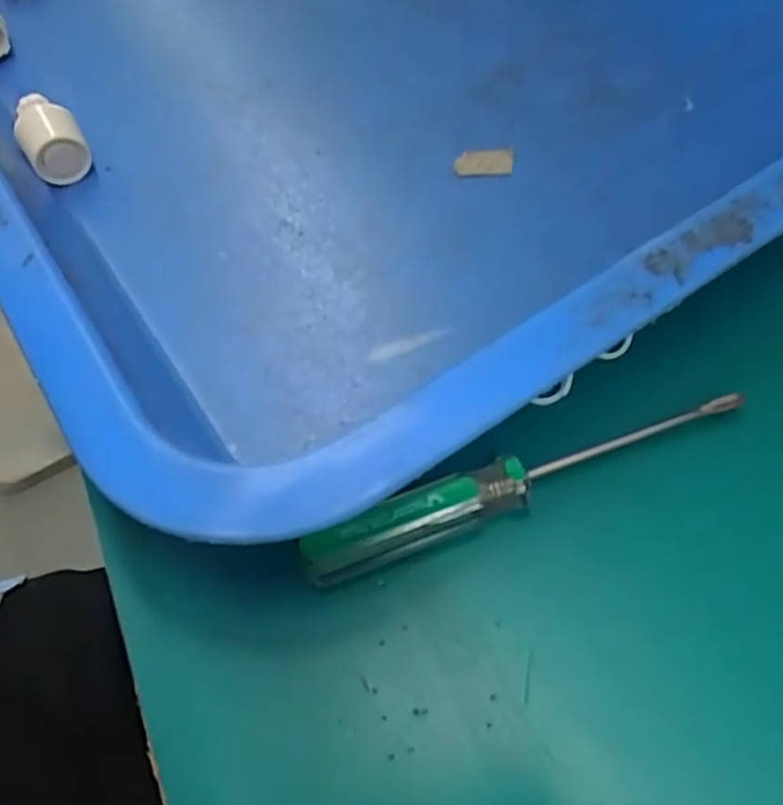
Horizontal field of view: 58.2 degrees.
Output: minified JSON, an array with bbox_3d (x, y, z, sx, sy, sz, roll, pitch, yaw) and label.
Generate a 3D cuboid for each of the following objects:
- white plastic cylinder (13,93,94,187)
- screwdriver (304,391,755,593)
[{"bbox_3d":[-0.121,-0.093,0.251,0.019,0.022,0.027,-27,60,-13],"label":"white plastic cylinder"},{"bbox_3d":[0.033,0.018,0.173,0.114,0.014,0.012,-21,59,-10],"label":"screwdriver"}]

